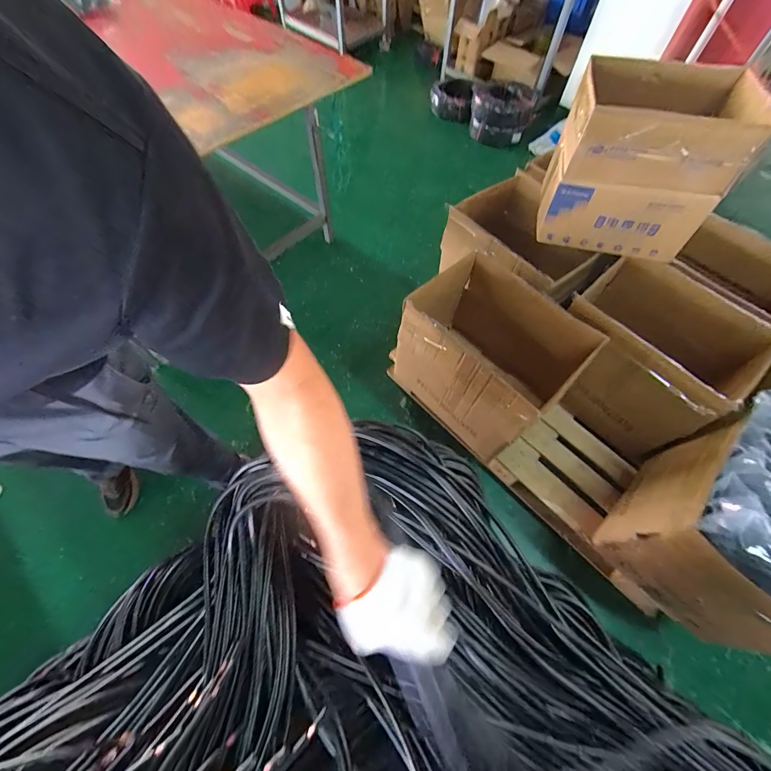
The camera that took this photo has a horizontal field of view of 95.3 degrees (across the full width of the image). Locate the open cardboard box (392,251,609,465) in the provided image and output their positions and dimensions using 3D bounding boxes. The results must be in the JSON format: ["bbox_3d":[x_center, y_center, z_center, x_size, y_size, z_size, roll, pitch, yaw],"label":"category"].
[{"bbox_3d":[0.326,-0.084,1.152,0.394,0.393,0.464,-41,71,-18],"label":"open cardboard box"}]

